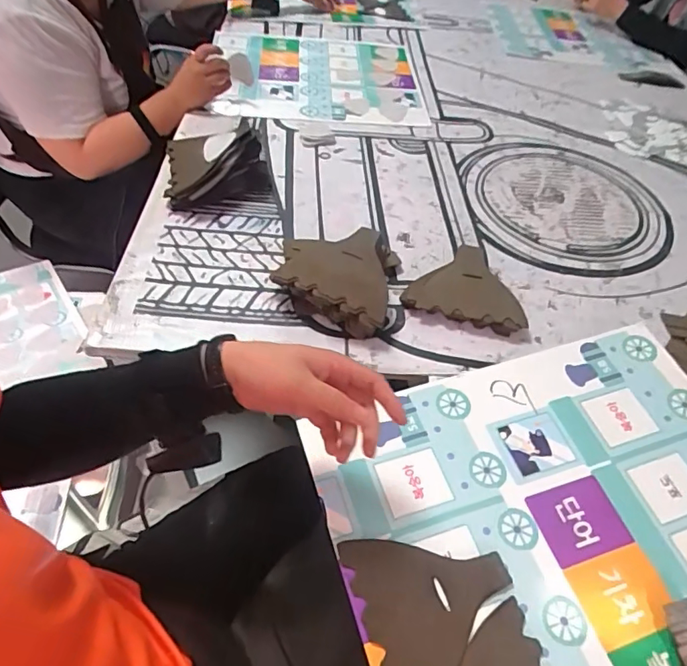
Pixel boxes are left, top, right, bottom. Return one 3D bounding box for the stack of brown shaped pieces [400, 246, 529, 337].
[{"bbox_3d":[0.174,-0.072,0.714,0.159,0.027,0.142,13,51,5],"label":"stack of brown shaped pieces"}]

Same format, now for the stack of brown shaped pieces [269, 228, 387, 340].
[{"bbox_3d":[-0.016,-0.084,0.691,0.157,0.062,0.174,8,51,1],"label":"stack of brown shaped pieces"}]

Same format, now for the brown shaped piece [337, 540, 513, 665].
[{"bbox_3d":[0.086,0.243,0.460,0.139,0.006,0.139,-13,54,-16],"label":"brown shaped piece"}]

